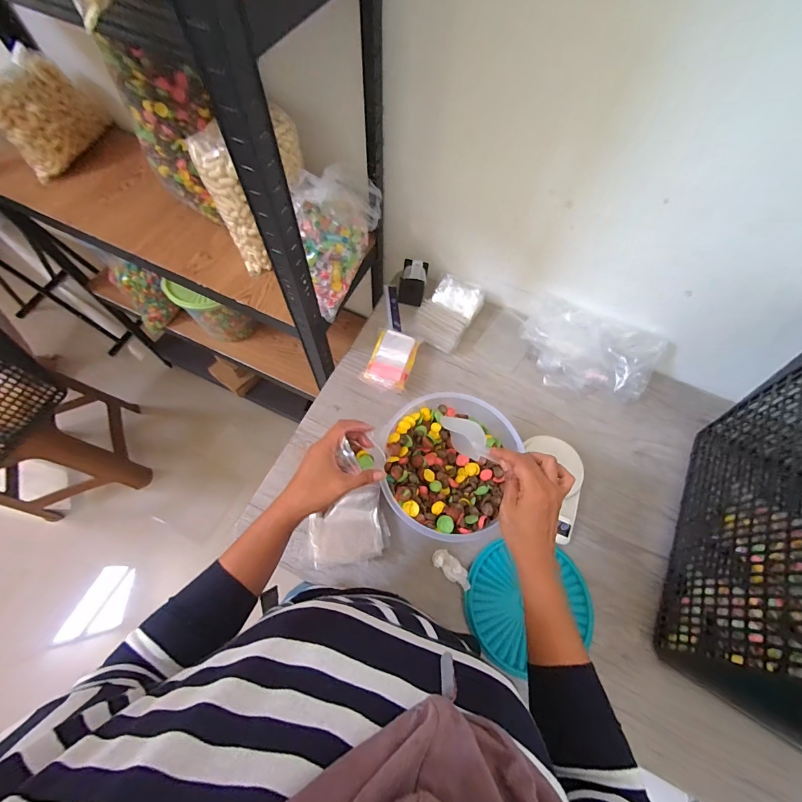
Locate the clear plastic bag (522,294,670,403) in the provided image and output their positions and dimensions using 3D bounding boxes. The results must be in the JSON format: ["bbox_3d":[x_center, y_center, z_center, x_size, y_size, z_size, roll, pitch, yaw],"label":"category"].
[{"bbox_3d":[0.384,-0.098,0.760,0.272,0.108,0.137,16,67,4],"label":"clear plastic bag"}]

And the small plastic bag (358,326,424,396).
[{"bbox_3d":[-0.021,-0.086,0.754,0.094,0.050,0.150,17,67,5],"label":"small plastic bag"}]

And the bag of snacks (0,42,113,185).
[{"bbox_3d":[-0.762,-0.628,0.803,0.071,0.162,0.229,13,67,3],"label":"bag of snacks"}]

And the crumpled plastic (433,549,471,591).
[{"bbox_3d":[0.087,0.284,0.615,0.075,0.015,0.031,41,71,14],"label":"crumpled plastic"}]

